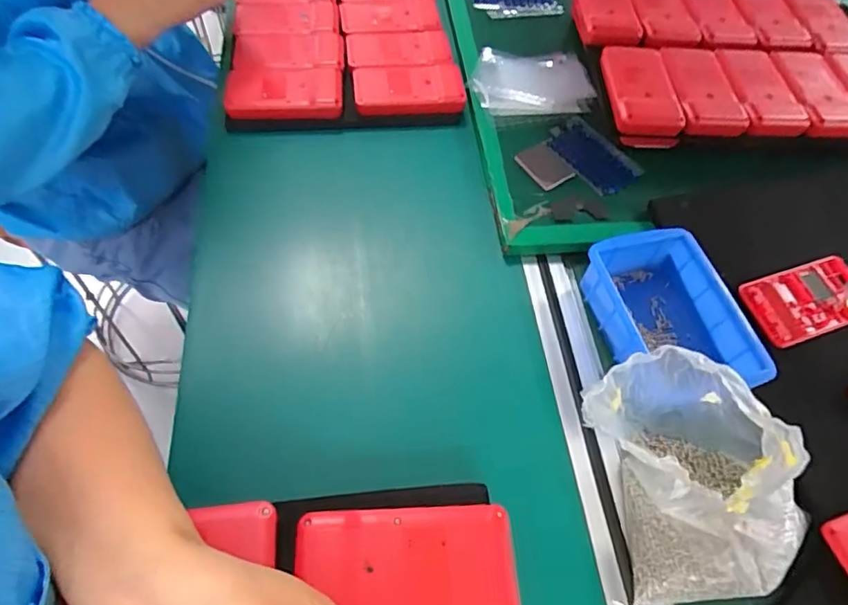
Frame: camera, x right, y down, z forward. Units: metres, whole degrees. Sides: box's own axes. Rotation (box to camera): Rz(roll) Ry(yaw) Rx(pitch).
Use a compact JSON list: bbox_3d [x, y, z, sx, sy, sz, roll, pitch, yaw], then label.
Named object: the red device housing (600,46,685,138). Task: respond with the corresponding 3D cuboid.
[{"bbox_3d":[0.215,-0.214,0.527,0.060,0.022,0.112,0,60,-5],"label":"red device housing"}]

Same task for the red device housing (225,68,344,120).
[{"bbox_3d":[-0.146,-0.226,0.554,0.116,0.020,0.068,0,60,-6],"label":"red device housing"}]

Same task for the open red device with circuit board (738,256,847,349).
[{"bbox_3d":[0.339,-0.002,0.463,0.119,0.006,0.061,-15,62,-13],"label":"open red device with circuit board"}]

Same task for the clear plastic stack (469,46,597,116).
[{"bbox_3d":[0.123,-0.247,0.585,0.136,0.015,0.100,-1,60,-6],"label":"clear plastic stack"}]

